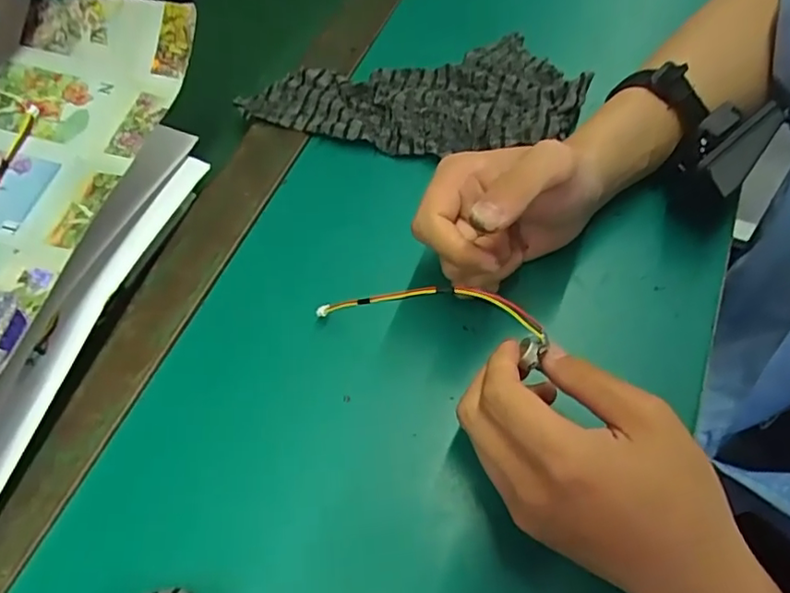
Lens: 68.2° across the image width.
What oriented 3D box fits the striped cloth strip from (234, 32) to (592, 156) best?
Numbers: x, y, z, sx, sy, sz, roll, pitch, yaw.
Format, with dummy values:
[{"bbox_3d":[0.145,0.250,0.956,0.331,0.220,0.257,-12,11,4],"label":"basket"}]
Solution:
[{"bbox_3d":[0.011,-0.160,0.448,0.250,0.030,0.111,5,62,5],"label":"striped cloth strip"}]

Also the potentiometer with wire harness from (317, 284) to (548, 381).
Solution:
[{"bbox_3d":[0.010,0.010,0.317,0.138,0.033,0.021,5,60,27],"label":"potentiometer with wire harness"}]

